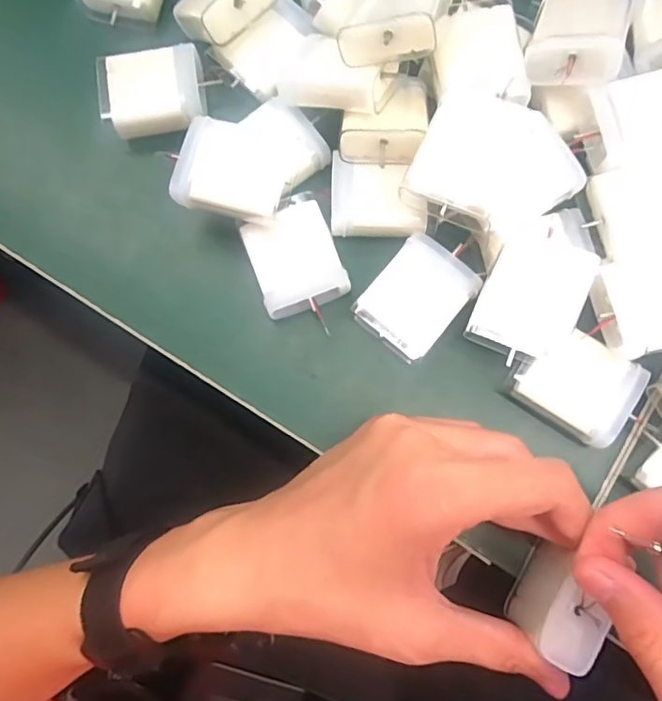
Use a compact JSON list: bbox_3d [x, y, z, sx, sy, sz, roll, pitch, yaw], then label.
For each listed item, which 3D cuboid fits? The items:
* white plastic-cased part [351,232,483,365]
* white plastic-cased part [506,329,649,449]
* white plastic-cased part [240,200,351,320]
[{"bbox_3d":[0.040,-0.024,0.262,0.040,0.019,0.054,39,82,9],"label":"white plastic-cased part"},{"bbox_3d":[0.111,0.016,0.253,0.049,0.020,0.042,34,81,8],"label":"white plastic-cased part"},{"bbox_3d":[-0.018,-0.043,0.268,0.041,0.019,0.047,-23,79,-3],"label":"white plastic-cased part"}]

